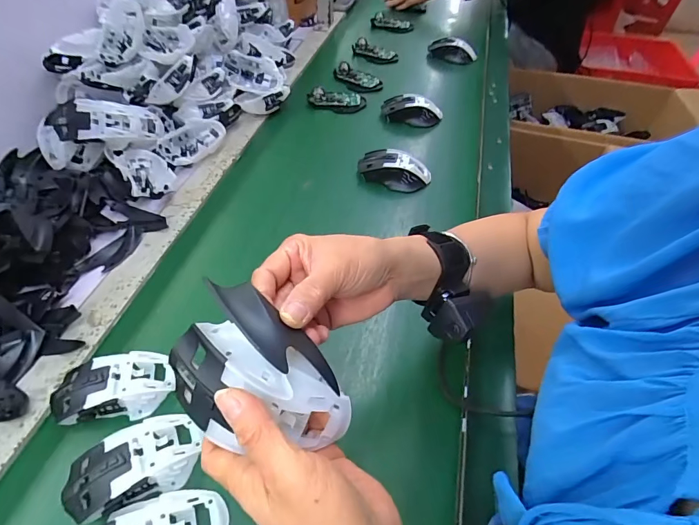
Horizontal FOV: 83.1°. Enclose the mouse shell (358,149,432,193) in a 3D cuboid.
[{"bbox_3d":[0.071,-0.144,0.627,0.118,0.044,0.059,12,51,11],"label":"mouse shell"}]

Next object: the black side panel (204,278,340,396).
[{"bbox_3d":[-0.045,0.041,0.228,0.095,0.018,0.031,39,56,5],"label":"black side panel"}]

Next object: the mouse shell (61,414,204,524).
[{"bbox_3d":[-0.188,0.179,0.348,0.115,0.039,0.060,-23,53,-17],"label":"mouse shell"}]

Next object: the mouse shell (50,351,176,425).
[{"bbox_3d":[-0.235,0.123,0.394,0.108,0.037,0.060,-13,51,-9],"label":"mouse shell"}]

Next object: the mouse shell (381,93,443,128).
[{"bbox_3d":[0.119,-0.289,0.744,0.117,0.039,0.061,5,50,5],"label":"mouse shell"}]

